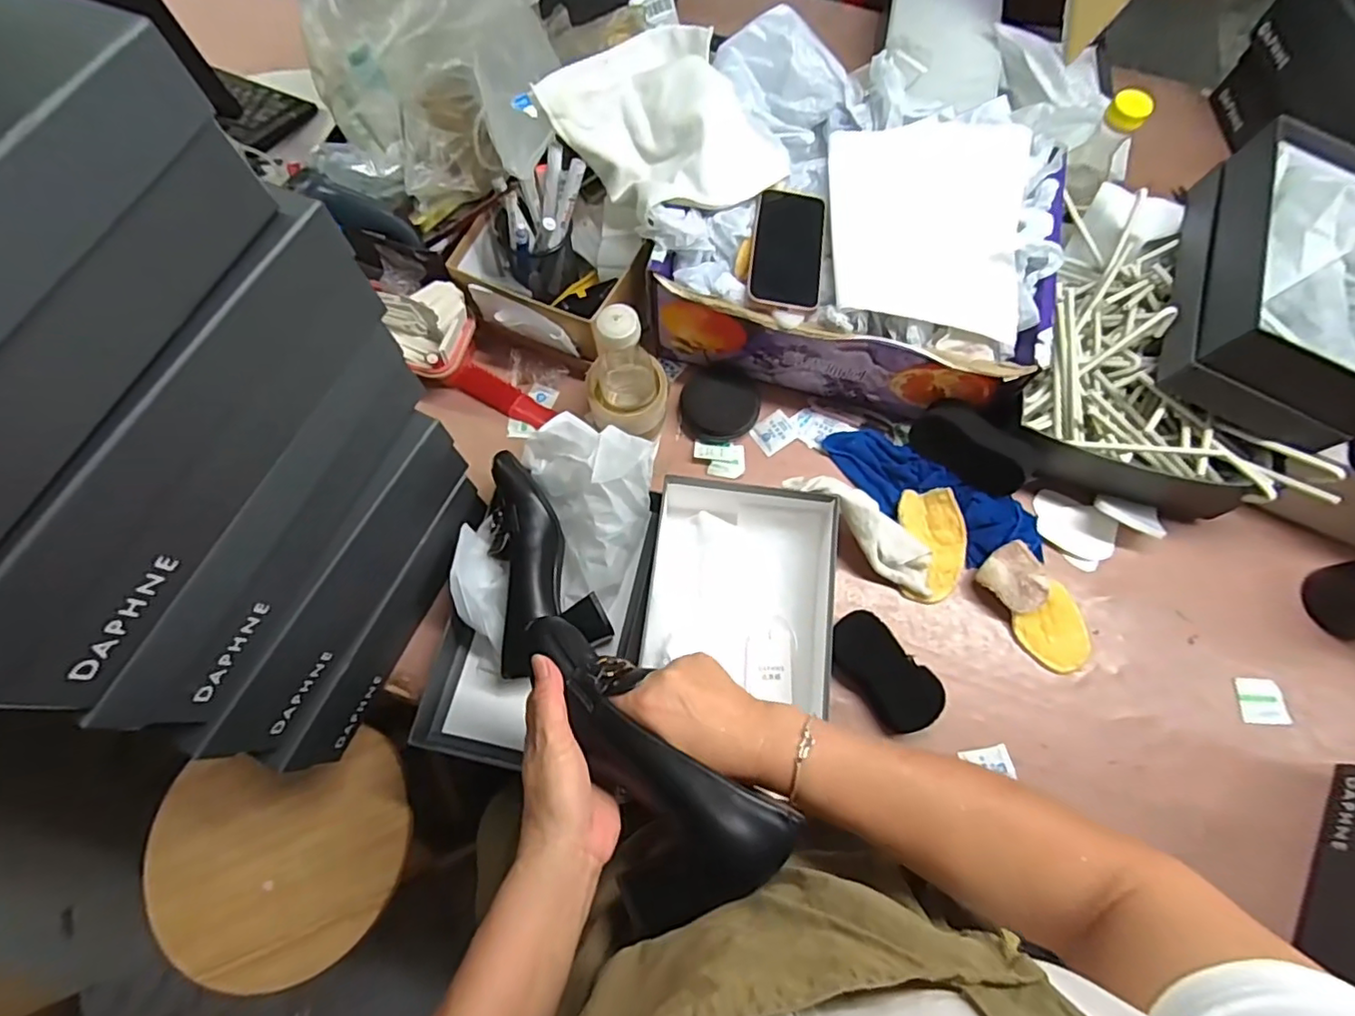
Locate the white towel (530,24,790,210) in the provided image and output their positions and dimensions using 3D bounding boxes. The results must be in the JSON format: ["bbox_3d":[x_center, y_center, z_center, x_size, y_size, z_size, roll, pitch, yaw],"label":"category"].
[{"bbox_3d":[-0.017,-0.390,0.632,0.192,0.086,0.212,-34,75,-11],"label":"white towel"}]

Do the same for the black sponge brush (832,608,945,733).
[{"bbox_3d":[0.207,0.165,0.607,0.063,0.038,0.120,-36,75,-12],"label":"black sponge brush"}]

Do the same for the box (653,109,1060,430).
[{"bbox_3d":[0.190,-0.275,0.674,0.389,0.179,0.269,15,72,5],"label":"box"}]

